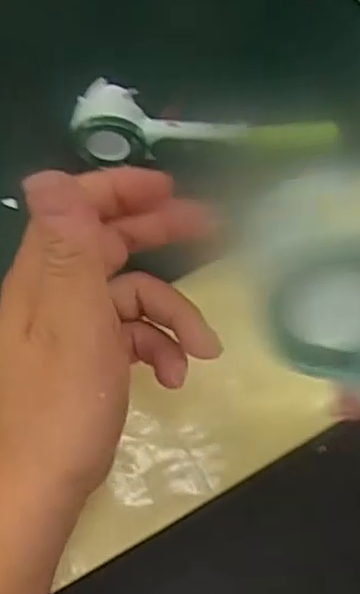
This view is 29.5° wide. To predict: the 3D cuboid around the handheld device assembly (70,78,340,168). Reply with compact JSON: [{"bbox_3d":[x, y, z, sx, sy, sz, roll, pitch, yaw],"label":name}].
[{"bbox_3d":[0.014,-0.092,0.368,0.138,0.030,0.038,-1,70,-1],"label":"handheld device assembly"}]

